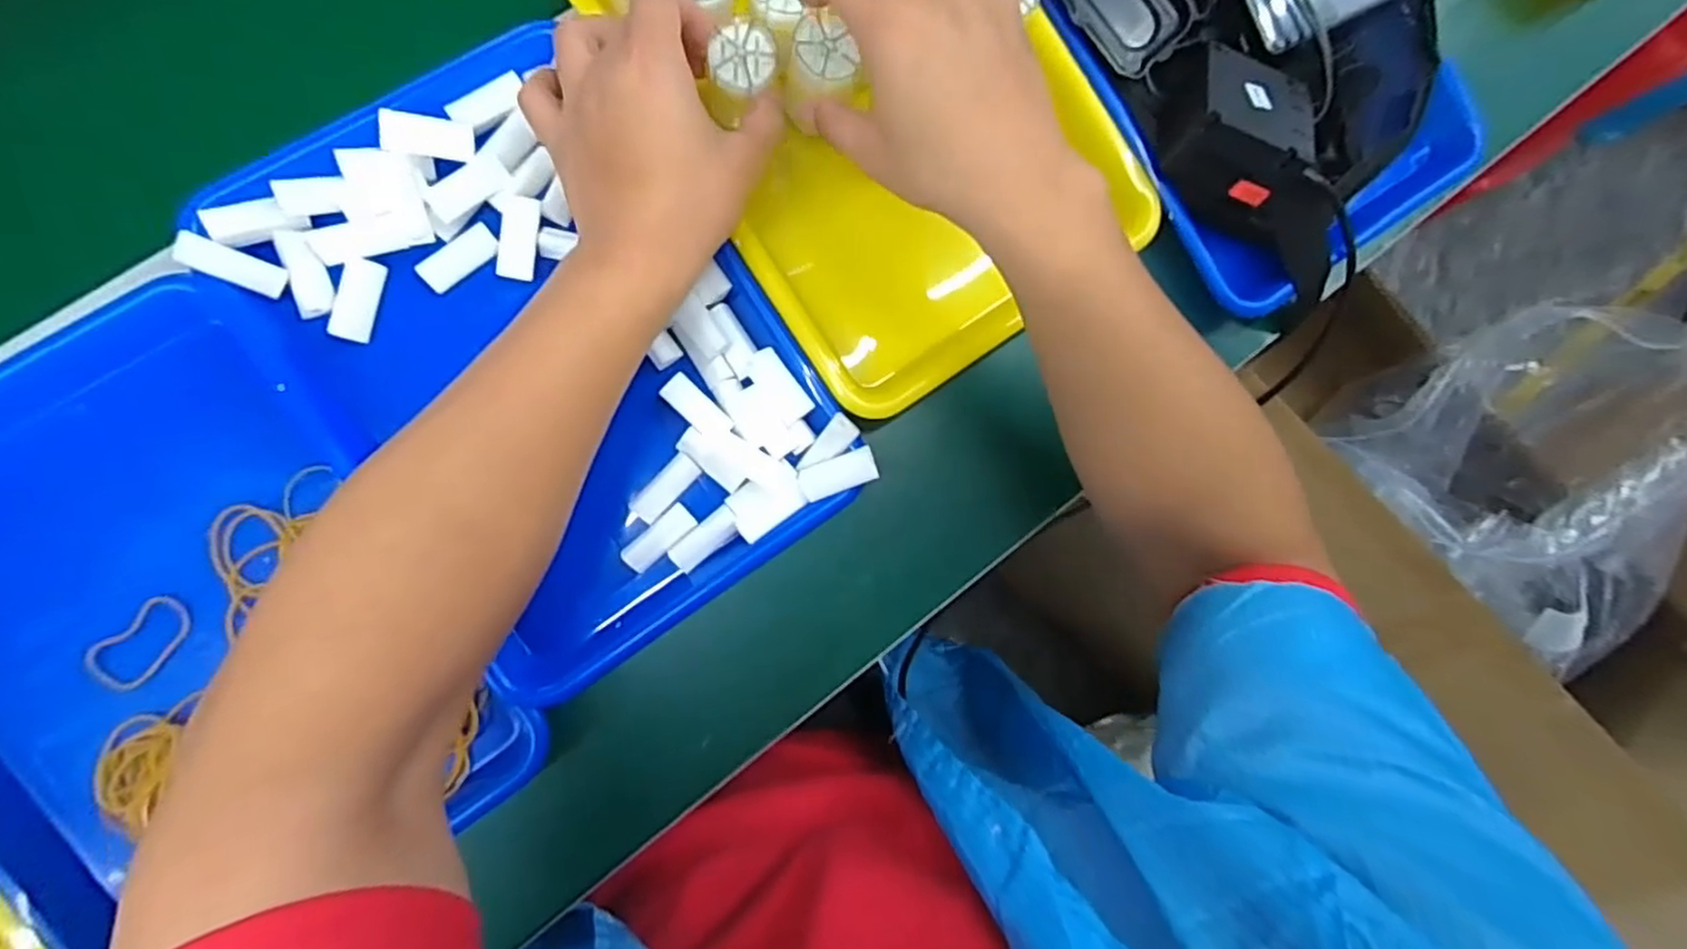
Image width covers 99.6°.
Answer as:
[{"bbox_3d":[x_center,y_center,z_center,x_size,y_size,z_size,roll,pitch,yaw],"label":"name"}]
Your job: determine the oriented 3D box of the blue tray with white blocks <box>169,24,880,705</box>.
[{"bbox_3d":[-0.173,-0.064,0.433,0.244,0.065,0.336,-36,93,-9],"label":"blue tray with white blocks"}]

